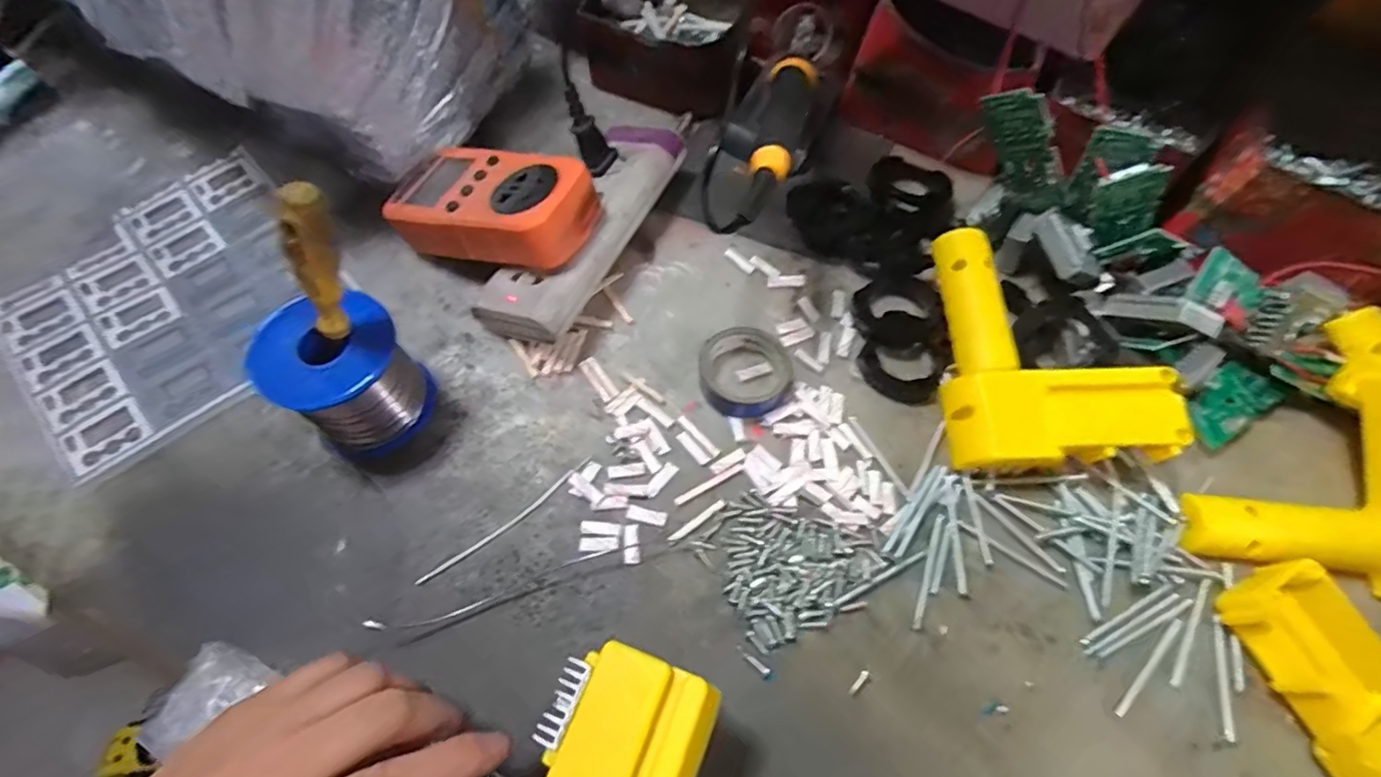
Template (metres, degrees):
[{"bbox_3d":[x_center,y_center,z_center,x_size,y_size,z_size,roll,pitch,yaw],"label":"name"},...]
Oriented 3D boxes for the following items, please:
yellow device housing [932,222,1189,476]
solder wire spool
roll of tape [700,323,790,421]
[{"bbox_3d":[0.203,-0.025,0.351,0.115,0.042,0.149,0,64,-2],"label":"yellow device housing"},{"bbox_3d":[-0.174,-0.006,0.305,0.060,0.071,0.053,-36,70,-18],"label":"solder wire spool"},{"bbox_3d":[0.033,-0.010,0.349,0.054,0.016,0.054,1,64,-2],"label":"roll of tape"}]

